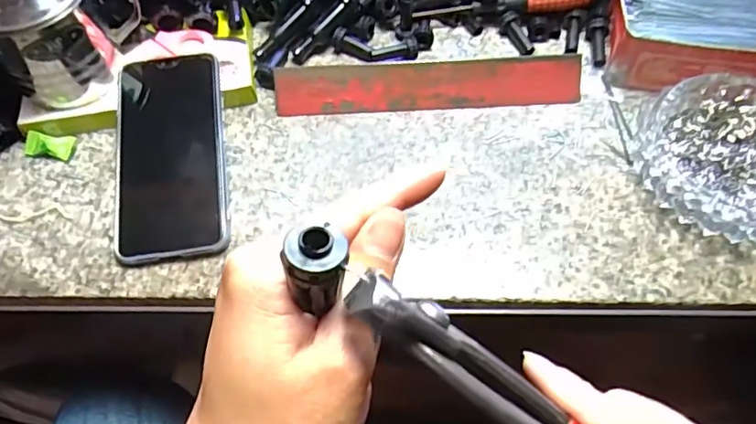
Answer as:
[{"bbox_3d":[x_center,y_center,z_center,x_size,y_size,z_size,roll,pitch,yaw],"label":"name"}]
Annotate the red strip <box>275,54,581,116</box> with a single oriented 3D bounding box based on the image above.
[{"bbox_3d":[0.037,-0.096,0.422,0.226,0.035,0.008,-2,21,2],"label":"red strip"}]

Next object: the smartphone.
[{"bbox_3d":[-0.146,-0.043,0.391,0.076,0.008,0.161,-8,68,1],"label":"smartphone"}]

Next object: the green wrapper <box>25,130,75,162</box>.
[{"bbox_3d":[-0.246,-0.051,0.416,0.035,0.011,0.019,8,61,7],"label":"green wrapper"}]

